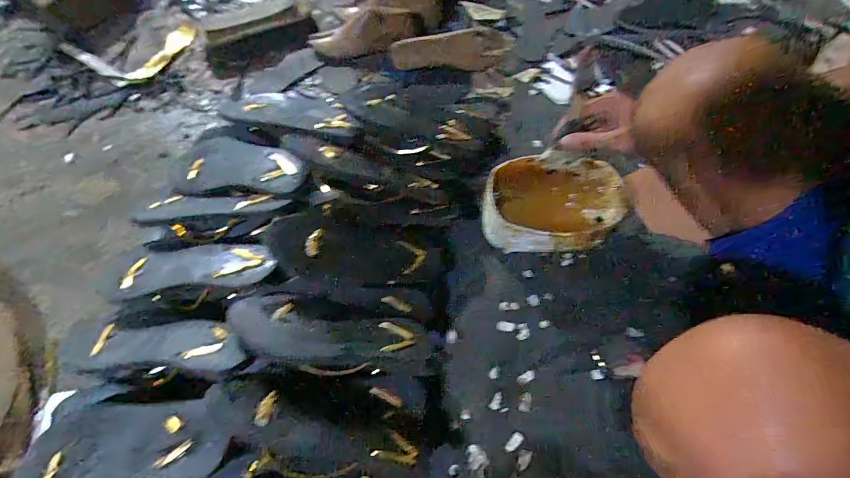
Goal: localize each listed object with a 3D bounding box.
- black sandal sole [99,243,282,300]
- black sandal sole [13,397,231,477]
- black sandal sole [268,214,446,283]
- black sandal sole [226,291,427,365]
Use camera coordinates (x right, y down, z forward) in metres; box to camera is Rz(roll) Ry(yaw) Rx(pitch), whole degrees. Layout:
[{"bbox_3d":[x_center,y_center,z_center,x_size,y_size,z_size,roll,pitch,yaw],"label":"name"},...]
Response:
[{"bbox_3d":[-0.300,0.035,0.503,0.223,0.027,0.067,-3,65,-3],"label":"black sandal sole"},{"bbox_3d":[-0.323,0.220,0.415,0.234,0.043,0.091,-8,65,-6],"label":"black sandal sole"},{"bbox_3d":[-0.086,0.014,0.561,0.244,0.028,0.099,5,61,-25],"label":"black sandal sole"},{"bbox_3d":[-0.105,0.115,0.488,0.249,0.046,0.080,14,62,-22],"label":"black sandal sole"}]

